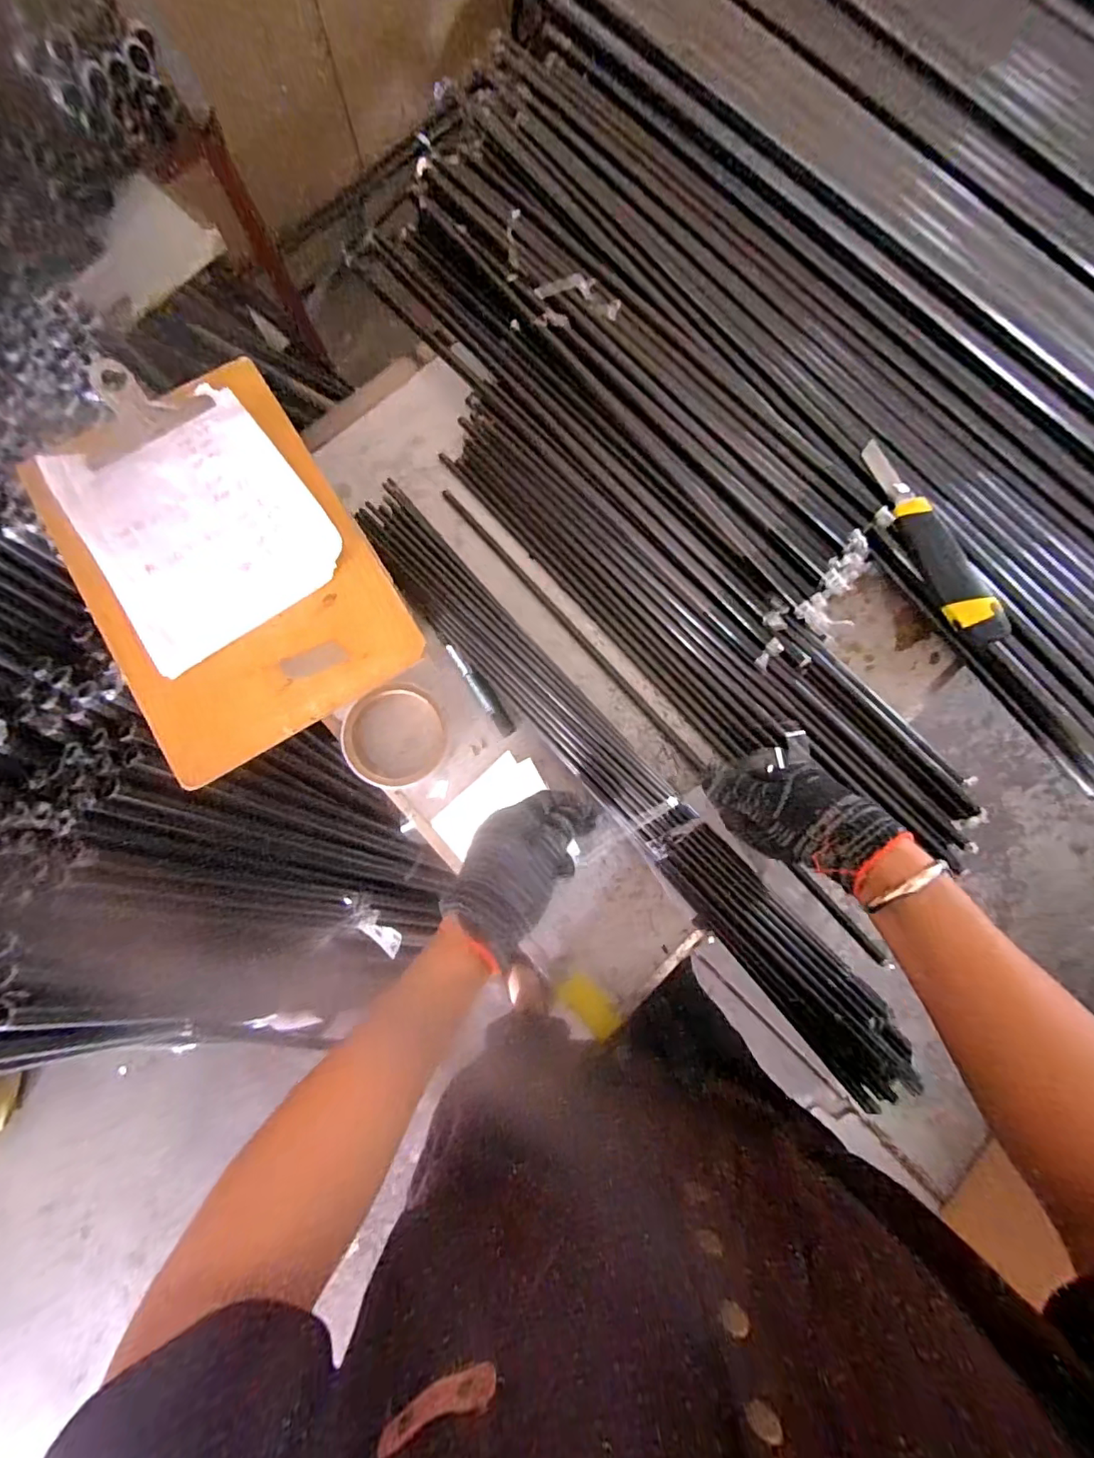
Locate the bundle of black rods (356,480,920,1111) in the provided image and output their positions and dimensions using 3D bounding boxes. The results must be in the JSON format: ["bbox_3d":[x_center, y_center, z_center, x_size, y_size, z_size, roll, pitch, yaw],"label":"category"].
[{"bbox_3d":[0.057,0.033,0.461,0.063,0.042,0.618,-40,82,-8],"label":"bundle of black rods"}]

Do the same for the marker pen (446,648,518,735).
[{"bbox_3d":[-0.059,-0.036,0.496,0.015,0.013,0.095,-34,82,-6],"label":"marker pen"}]

